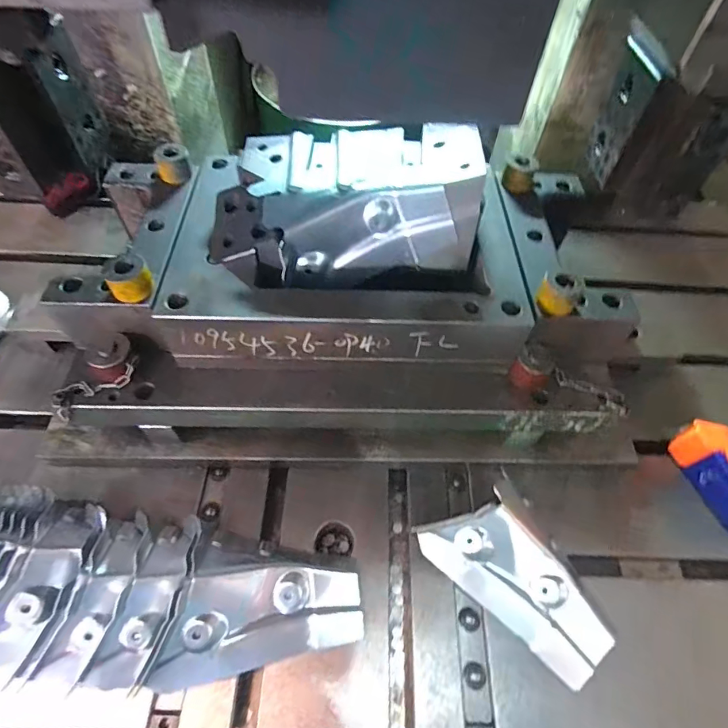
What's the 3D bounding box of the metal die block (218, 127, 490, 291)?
[{"bbox_3d":[-0.020,-0.179,0.488,0.291,0.102,0.152,-3,56,-5],"label":"metal die block"}]

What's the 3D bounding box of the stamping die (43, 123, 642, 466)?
[{"bbox_3d":[-0.053,-0.082,0.536,0.643,0.258,0.314,1,55,-2],"label":"stamping die"}]

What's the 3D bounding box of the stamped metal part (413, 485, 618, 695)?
[{"bbox_3d":[0.166,0.228,0.481,0.208,0.051,0.095,40,63,22],"label":"stamped metal part"}]

